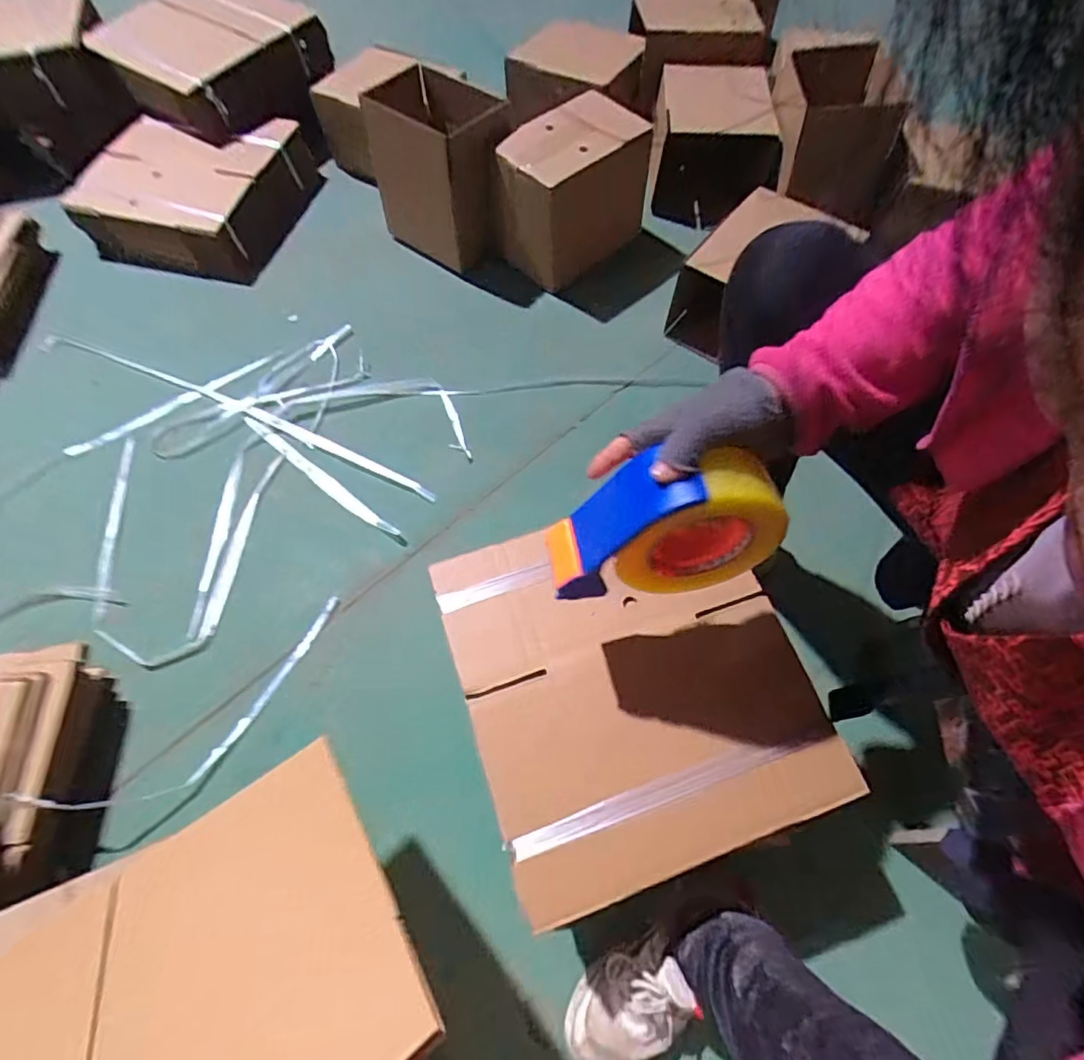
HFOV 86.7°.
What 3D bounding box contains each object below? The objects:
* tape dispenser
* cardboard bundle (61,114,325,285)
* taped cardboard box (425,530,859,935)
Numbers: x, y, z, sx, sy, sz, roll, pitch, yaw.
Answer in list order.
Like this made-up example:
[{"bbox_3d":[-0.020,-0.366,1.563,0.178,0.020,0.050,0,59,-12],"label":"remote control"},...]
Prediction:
[{"bbox_3d":[0.093,-0.007,0.437,0.170,0.123,0.066,-6,63,-3],"label":"tape dispenser"},{"bbox_3d":[-0.685,-0.678,1.131,0.380,0.116,0.344,9,64,4],"label":"cardboard bundle"},{"bbox_3d":[0.084,0.135,0.554,0.309,0.018,0.337,-18,64,-9],"label":"taped cardboard box"}]

